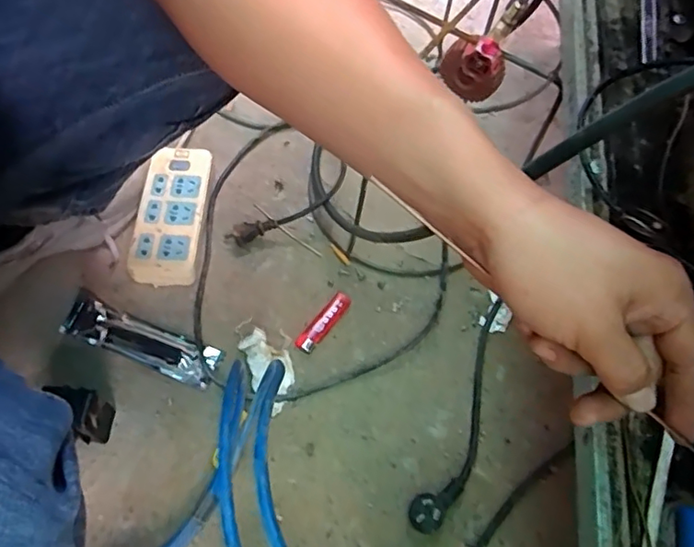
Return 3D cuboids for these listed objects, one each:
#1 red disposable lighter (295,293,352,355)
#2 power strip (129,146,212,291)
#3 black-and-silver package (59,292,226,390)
[{"bbox_3d":[-0.026,0.056,0.670,0.022,0.010,0.088,34,62,14],"label":"red disposable lighter"},{"bbox_3d":[-0.215,-0.068,0.698,0.077,0.039,0.179,3,59,-4],"label":"power strip"},{"bbox_3d":[-0.231,0.074,0.633,0.177,0.017,0.049,20,60,7],"label":"black-and-silver package"}]

